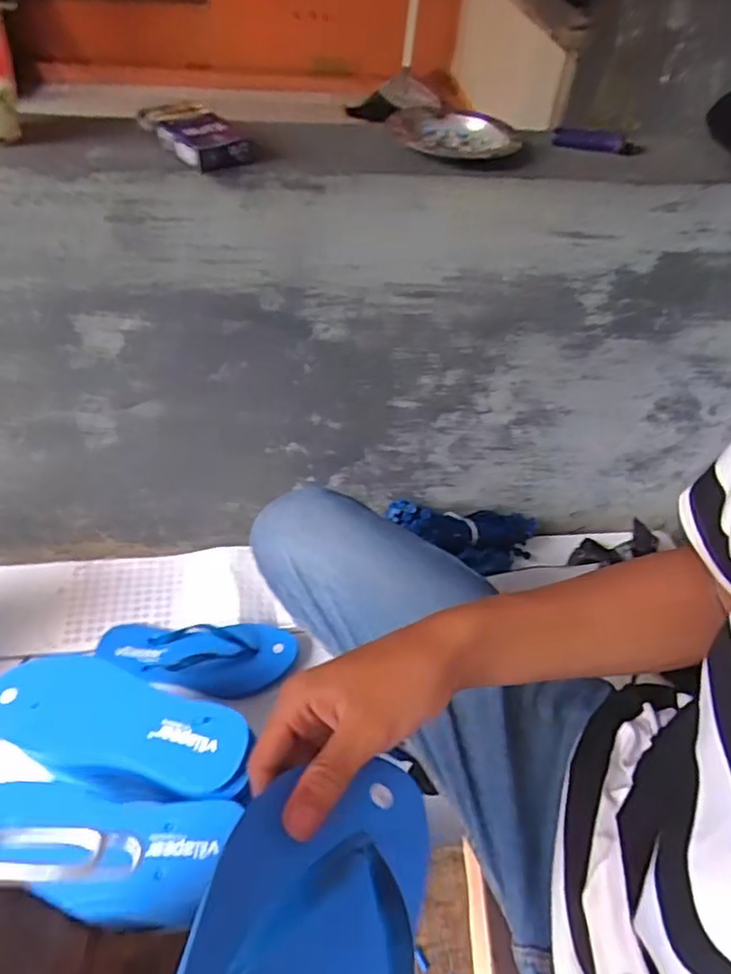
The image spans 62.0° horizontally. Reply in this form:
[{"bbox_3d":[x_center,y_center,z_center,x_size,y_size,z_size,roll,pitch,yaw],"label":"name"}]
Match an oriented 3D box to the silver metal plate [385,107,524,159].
[{"bbox_3d":[0.080,-0.328,0.563,0.116,0.020,0.098,5,50,-2],"label":"silver metal plate"}]

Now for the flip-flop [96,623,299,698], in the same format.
[{"bbox_3d":[-0.210,0.206,0.753,0.238,0.048,0.087,5,50,-2],"label":"flip-flop"}]

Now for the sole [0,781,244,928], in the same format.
[{"bbox_3d":[-0.224,0.290,0.485,0.224,0.018,0.090,6,50,-1],"label":"sole"}]

